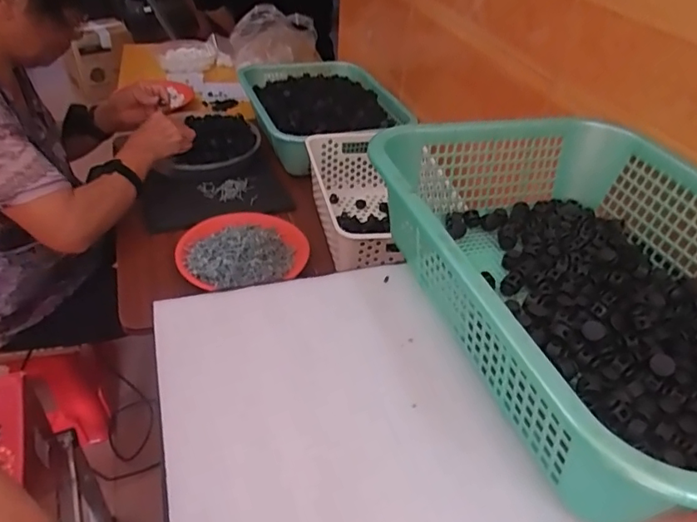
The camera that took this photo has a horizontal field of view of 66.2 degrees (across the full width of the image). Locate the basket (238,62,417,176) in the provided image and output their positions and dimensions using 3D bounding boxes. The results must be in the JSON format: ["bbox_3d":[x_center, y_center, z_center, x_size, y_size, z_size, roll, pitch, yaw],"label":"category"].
[{"bbox_3d":[-0.053,-0.338,1.153,0.310,0.097,0.415,-12,41,-19],"label":"basket"}]

